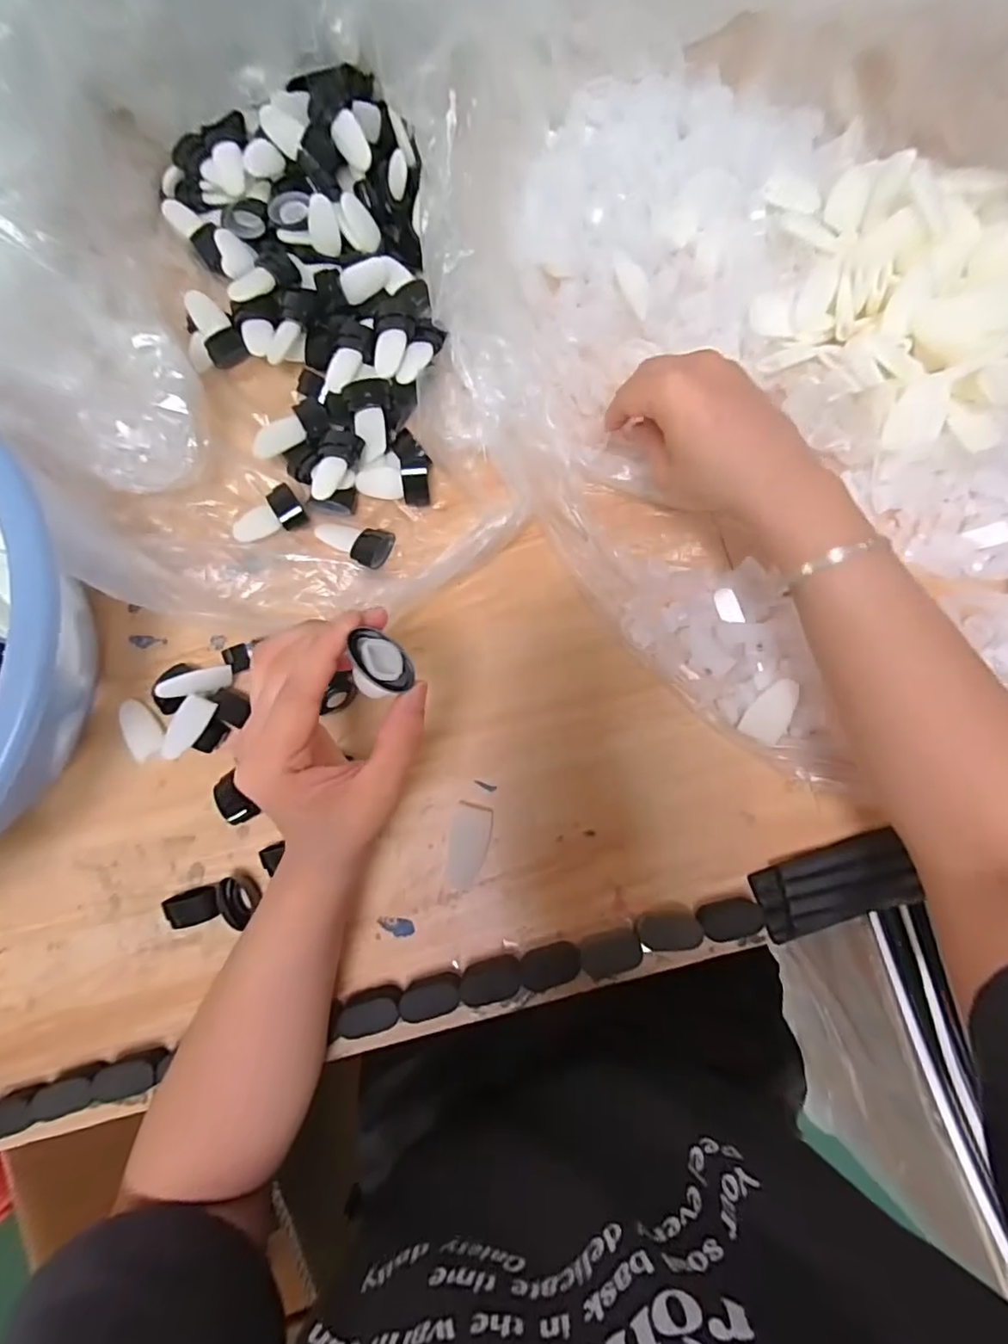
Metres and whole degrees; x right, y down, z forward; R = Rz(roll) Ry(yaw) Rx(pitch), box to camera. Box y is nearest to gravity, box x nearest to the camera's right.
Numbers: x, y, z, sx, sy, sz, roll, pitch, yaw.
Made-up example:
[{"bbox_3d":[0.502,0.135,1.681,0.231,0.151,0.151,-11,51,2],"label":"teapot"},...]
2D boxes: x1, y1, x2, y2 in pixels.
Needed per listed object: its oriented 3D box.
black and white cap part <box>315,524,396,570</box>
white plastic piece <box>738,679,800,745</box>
[{"bbox_3d":[-0.105,-0.094,0.382,0.049,0.023,0.029,26,86,6],"label":"black and white cap part"},{"bbox_3d":[0.169,0.024,0.342,0.024,0.004,0.042,31,90,16],"label":"white plastic piece"}]

